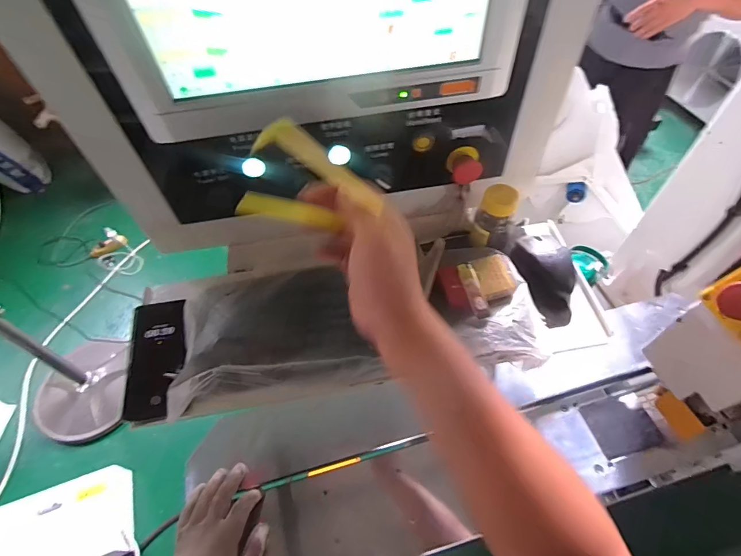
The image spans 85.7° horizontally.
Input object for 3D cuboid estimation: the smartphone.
[{"bbox_3d":[-0.283,0.105,0.530,0.073,0.013,0.151,-8,66,-6],"label":"smartphone"}]

